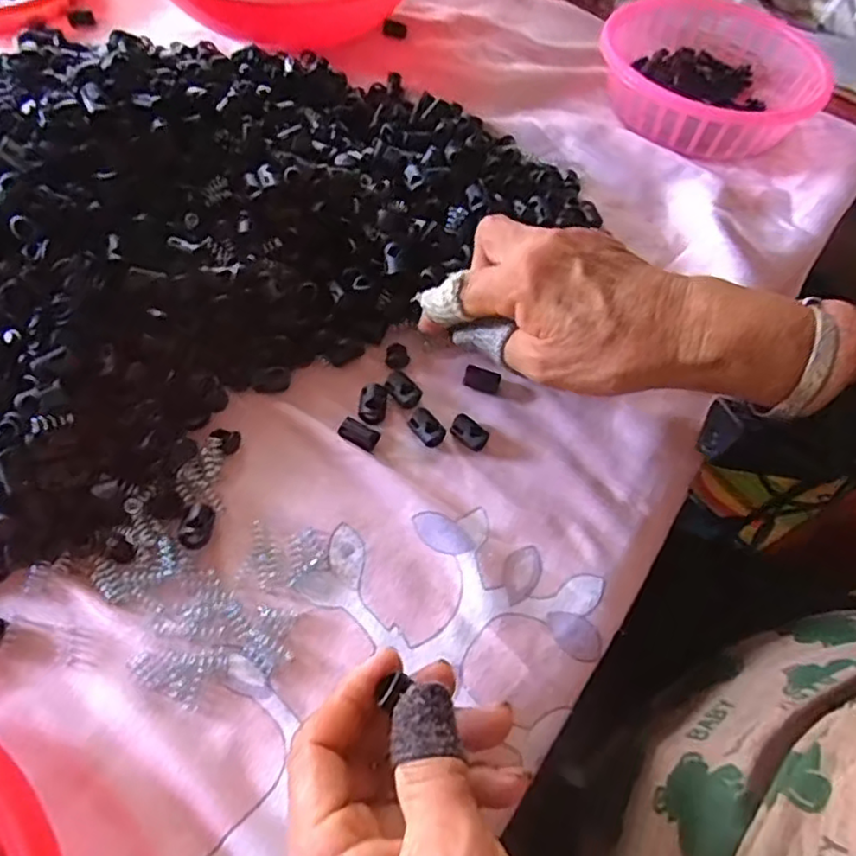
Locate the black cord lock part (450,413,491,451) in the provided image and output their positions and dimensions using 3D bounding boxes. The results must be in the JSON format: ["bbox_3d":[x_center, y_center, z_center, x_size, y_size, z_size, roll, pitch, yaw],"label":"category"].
[{"bbox_3d":[0.022,0.002,0.333,0.019,0.008,0.014,34,62,16],"label":"black cord lock part"}]

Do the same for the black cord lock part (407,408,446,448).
[{"bbox_3d":[0.000,0.000,0.332,0.013,0.007,0.019,-38,68,-24],"label":"black cord lock part"}]

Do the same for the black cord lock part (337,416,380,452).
[{"bbox_3d":[-0.035,0.003,0.323,0.019,0.007,0.012,27,60,13],"label":"black cord lock part"}]

